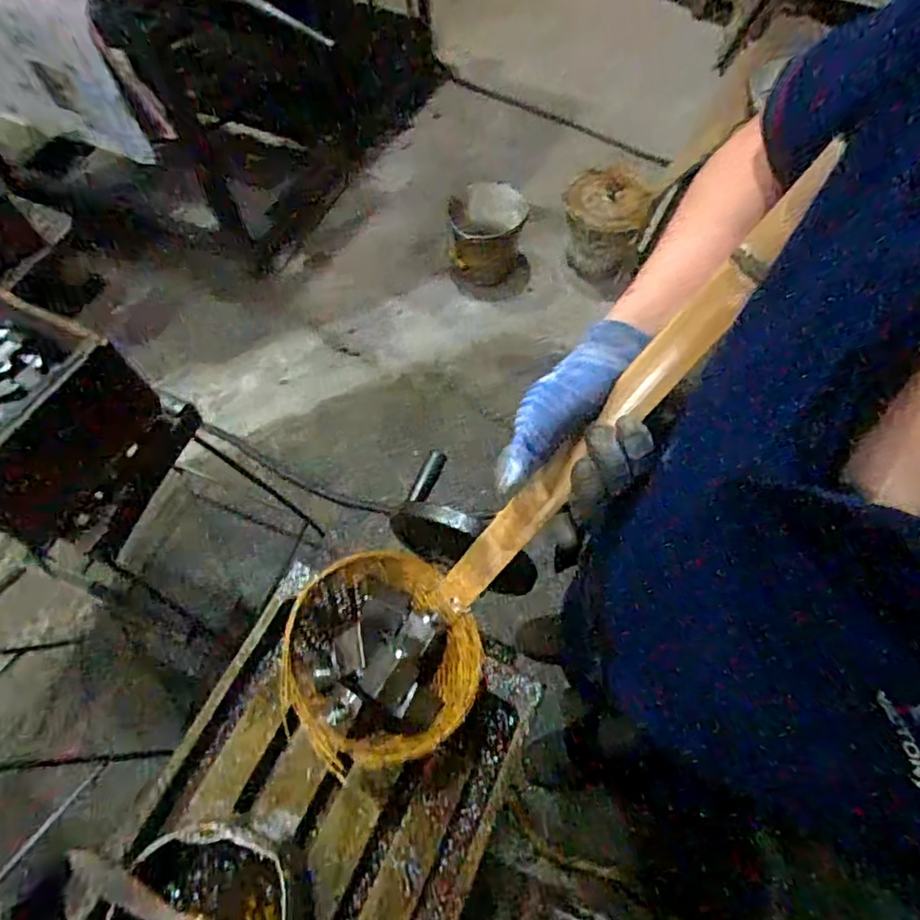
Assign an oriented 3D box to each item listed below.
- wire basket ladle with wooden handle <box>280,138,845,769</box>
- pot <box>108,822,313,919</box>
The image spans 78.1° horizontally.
[{"bbox_3d":[0.043,0.017,0.354,0.135,0.102,0.451,47,110,22],"label":"wire basket ladle with wooden handle"},{"bbox_3d":[-0.158,0.293,0.364,0.108,0.060,0.101,-15,63,-6],"label":"pot"}]

